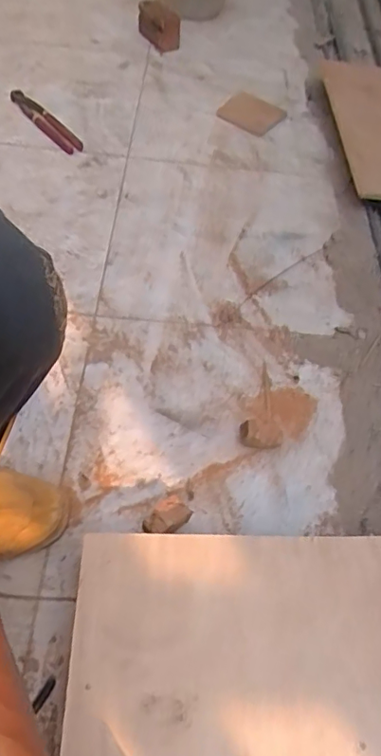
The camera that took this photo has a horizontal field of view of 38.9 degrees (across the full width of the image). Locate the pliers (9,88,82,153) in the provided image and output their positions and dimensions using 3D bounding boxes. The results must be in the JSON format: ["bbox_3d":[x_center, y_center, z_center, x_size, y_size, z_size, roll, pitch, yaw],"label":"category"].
[{"bbox_3d":[-0.290,-0.509,1.065,0.031,0.026,0.236,-33,64,-24],"label":"pliers"}]

